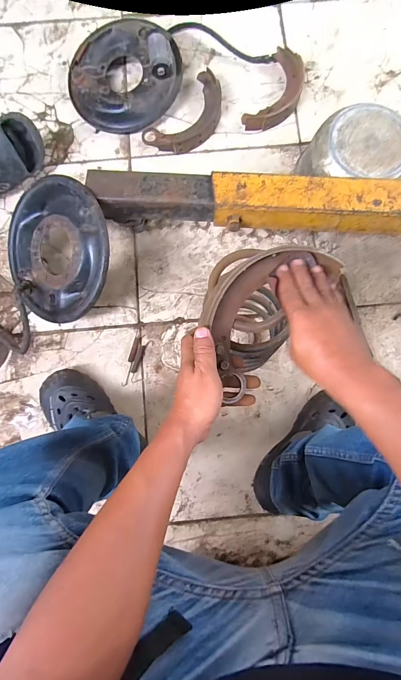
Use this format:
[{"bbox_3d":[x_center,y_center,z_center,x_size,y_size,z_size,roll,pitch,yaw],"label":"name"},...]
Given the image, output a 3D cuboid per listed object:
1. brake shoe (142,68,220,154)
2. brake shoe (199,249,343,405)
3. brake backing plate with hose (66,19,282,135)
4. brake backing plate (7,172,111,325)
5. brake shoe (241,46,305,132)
[{"bbox_3d":[-0.025,-0.522,0.791,0.121,0.031,0.224,44,85,6],"label":"brake shoe"},{"bbox_3d":[0.076,-0.046,0.411,0.107,0.051,0.227,41,85,5],"label":"brake shoe"},{"bbox_3d":[-0.093,-0.676,0.786,0.464,0.081,0.249,-31,83,-3],"label":"brake backing plate with hose"},{"bbox_3d":[-0.282,-0.178,0.663,0.266,0.036,0.264,5,101,27],"label":"brake backing plate"},{"bbox_3d":[0.186,-0.589,0.796,0.102,0.035,0.223,27,84,4],"label":"brake shoe"}]

